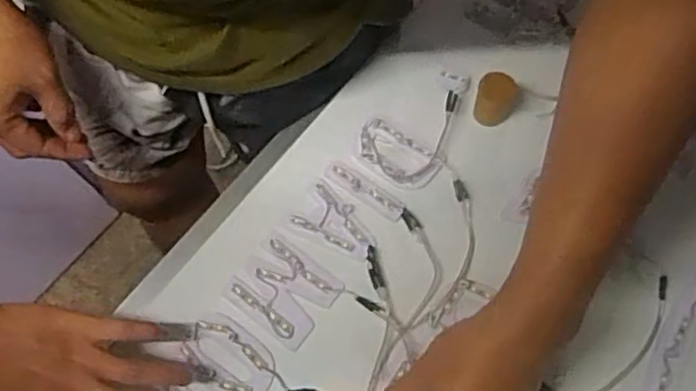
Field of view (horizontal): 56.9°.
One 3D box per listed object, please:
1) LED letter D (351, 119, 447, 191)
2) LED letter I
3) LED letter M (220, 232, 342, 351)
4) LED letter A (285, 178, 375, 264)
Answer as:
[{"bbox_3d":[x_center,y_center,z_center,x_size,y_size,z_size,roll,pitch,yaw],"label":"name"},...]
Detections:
[{"bbox_3d":[0.042,-0.035,0.579,0.080,0.007,0.050,31,71,15],"label":"LED letter D"},{"bbox_3d":[0.013,-0.005,0.568,0.082,0.004,0.020,35,72,16],"label":"LED letter I"},{"bbox_3d":[-0.054,0.079,0.537,0.079,0.005,0.070,35,72,16],"label":"LED letter M"},{"bbox_3d":[-0.011,0.023,0.562,0.078,0.009,0.048,31,71,15],"label":"LED letter A"}]

